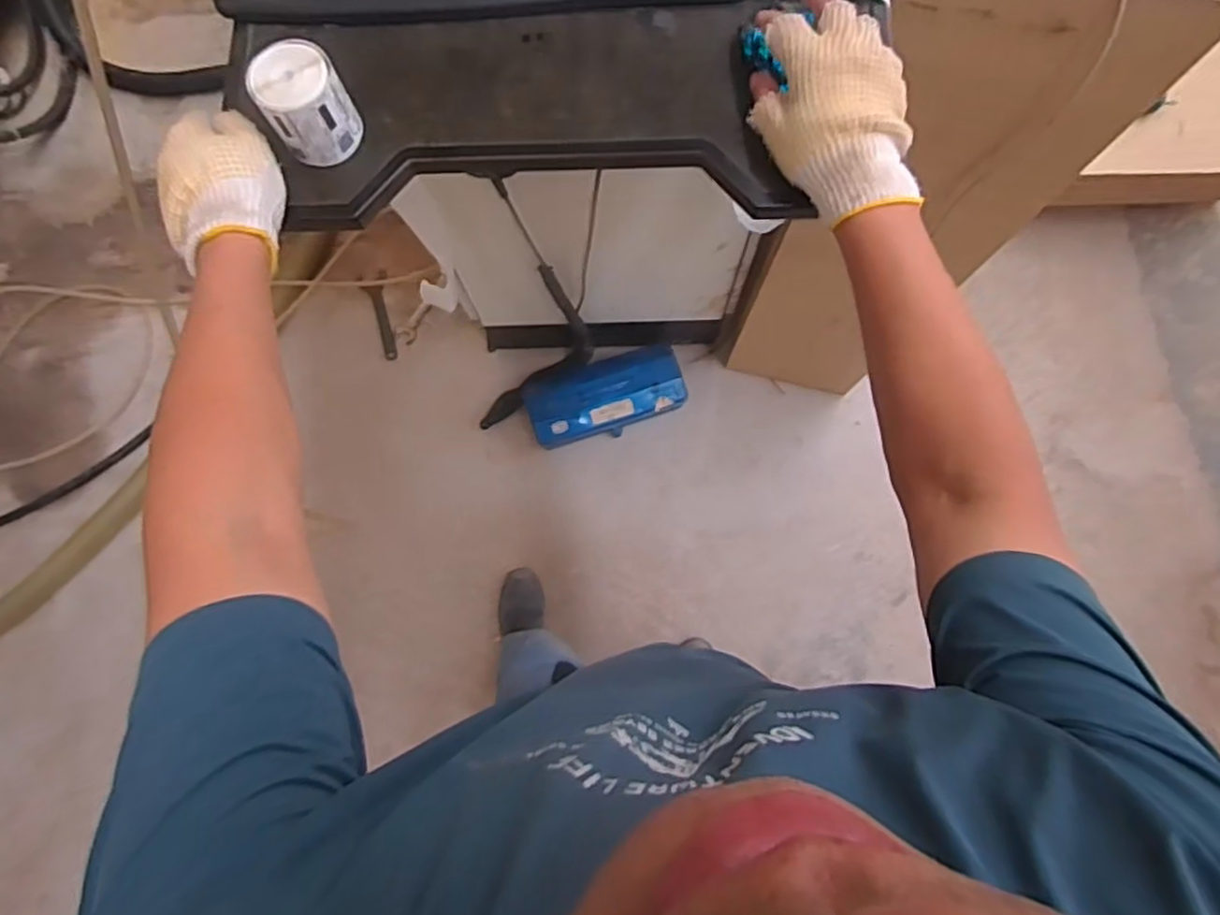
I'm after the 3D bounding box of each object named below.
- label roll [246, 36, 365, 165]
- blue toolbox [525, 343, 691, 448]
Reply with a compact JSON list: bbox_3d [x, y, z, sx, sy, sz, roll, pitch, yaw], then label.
[{"bbox_3d":[-0.232,-0.270,0.520,0.063,0.064,0.059,-31,81,-5],"label":"label roll"},{"bbox_3d":[-0.012,-0.148,1.613,0.375,0.182,0.187,-11,78,0],"label":"blue toolbox"}]

